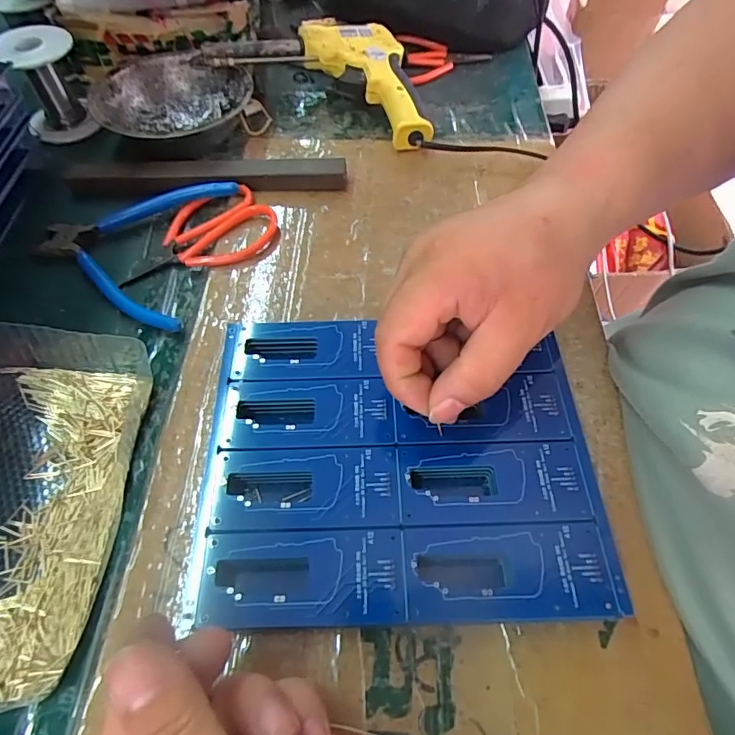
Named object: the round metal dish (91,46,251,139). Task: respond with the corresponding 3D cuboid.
[{"bbox_3d":[-0.163,-0.218,0.422,0.120,0.039,0.124,39,66,22],"label":"round metal dish"}]

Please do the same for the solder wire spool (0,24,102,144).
[{"bbox_3d":[-0.269,-0.241,0.421,0.062,0.068,0.054,-26,61,-15],"label":"solder wire spool"}]

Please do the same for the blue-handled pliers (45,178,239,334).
[{"bbox_3d":[-0.171,-0.090,0.354,0.124,0.018,0.128,9,58,6],"label":"blue-handled pliers"}]

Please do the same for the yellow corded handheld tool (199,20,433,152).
[{"bbox_3d":[-0.003,-0.246,0.432,0.087,0.049,0.140,-11,58,-6],"label":"yellow corded handheld tool"}]

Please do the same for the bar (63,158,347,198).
[{"bbox_3d":[-0.126,-0.148,0.389,0.217,0.019,0.020,-1,58,0],"label":"bar"}]

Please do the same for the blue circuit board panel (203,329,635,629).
[{"bbox_3d":[0.016,0.040,0.254,0.188,0.004,0.159,-2,58,0],"label":"blue circuit board panel"}]

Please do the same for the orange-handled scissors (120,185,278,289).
[{"bbox_3d":[-0.121,-0.097,0.359,0.110,0.011,0.067,-15,59,-9],"label":"orange-handled scissors"}]

